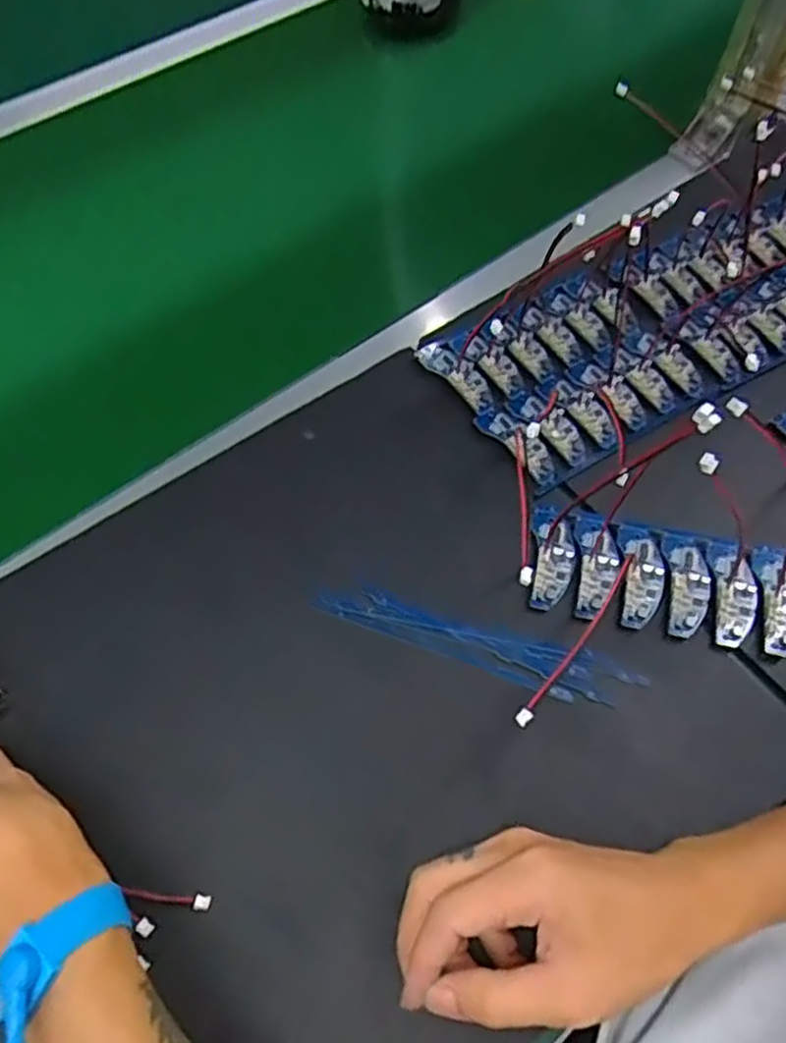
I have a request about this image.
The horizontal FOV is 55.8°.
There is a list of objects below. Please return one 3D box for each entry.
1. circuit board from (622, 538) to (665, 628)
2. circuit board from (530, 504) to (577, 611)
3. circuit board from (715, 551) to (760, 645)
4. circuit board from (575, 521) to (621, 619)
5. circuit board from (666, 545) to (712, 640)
[{"bbox_3d":[0.147,0.034,0.434,0.022,0.008,0.057,9,61,5],"label":"circuit board"},{"bbox_3d":[0.096,0.019,0.444,0.026,0.009,0.068,5,61,3],"label":"circuit board"},{"bbox_3d":[0.199,0.043,0.430,0.021,0.008,0.059,9,61,5],"label":"circuit board"},{"bbox_3d":[0.122,0.027,0.439,0.022,0.010,0.062,9,61,5],"label":"circuit board"},{"bbox_3d":[0.174,0.040,0.433,0.021,0.006,0.057,12,61,7],"label":"circuit board"}]

